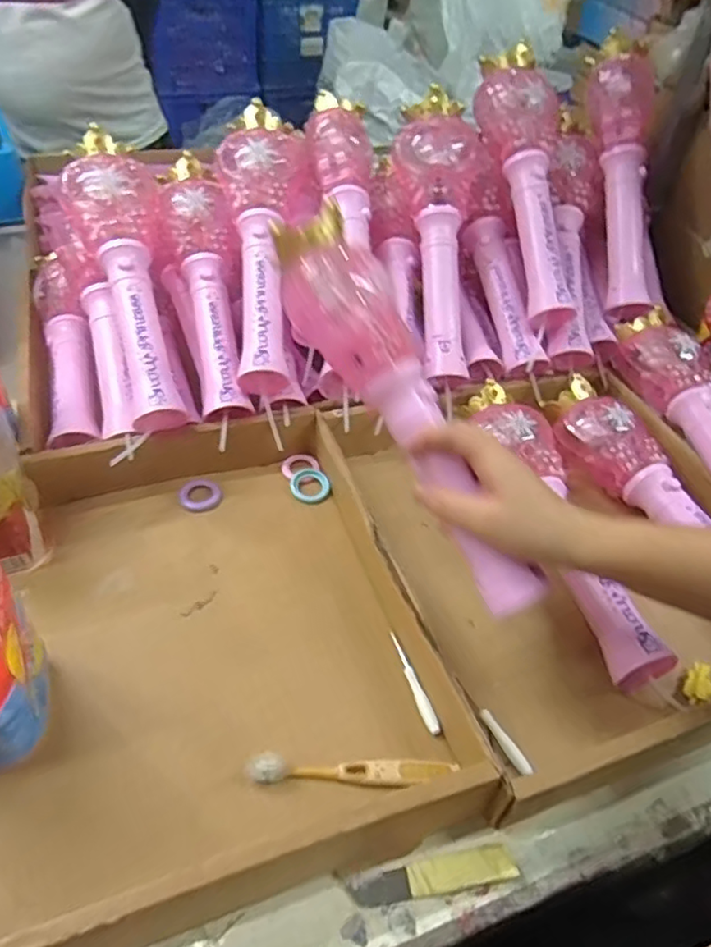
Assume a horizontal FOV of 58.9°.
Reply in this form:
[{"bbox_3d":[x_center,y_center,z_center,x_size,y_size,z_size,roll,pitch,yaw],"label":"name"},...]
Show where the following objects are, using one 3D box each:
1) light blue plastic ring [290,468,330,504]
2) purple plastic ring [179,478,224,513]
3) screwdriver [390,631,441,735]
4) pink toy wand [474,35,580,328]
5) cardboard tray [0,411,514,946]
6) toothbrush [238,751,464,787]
[{"bbox_3d":[-0.044,0.011,0.604,0.036,0.005,0.040,-14,49,-19],"label":"light blue plastic ring"},{"bbox_3d":[-0.146,0.020,0.597,0.040,0.006,0.039,3,45,-3],"label":"purple plastic ring"},{"bbox_3d":[0.042,0.153,0.467,0.009,0.005,0.084,-12,48,-17],"label":"screwdriver"},{"bbox_3d":[0.191,-0.315,0.681,0.076,0.057,0.302,-8,85,-14],"label":"pink toy wand"},{"bbox_3d":[-0.136,0.106,0.470,0.345,0.061,0.388,-11,48,-17],"label":"cardboard tray"},{"bbox_3d":[-0.003,0.198,0.414,0.135,0.013,0.020,6,45,-1],"label":"toothbrush"}]

